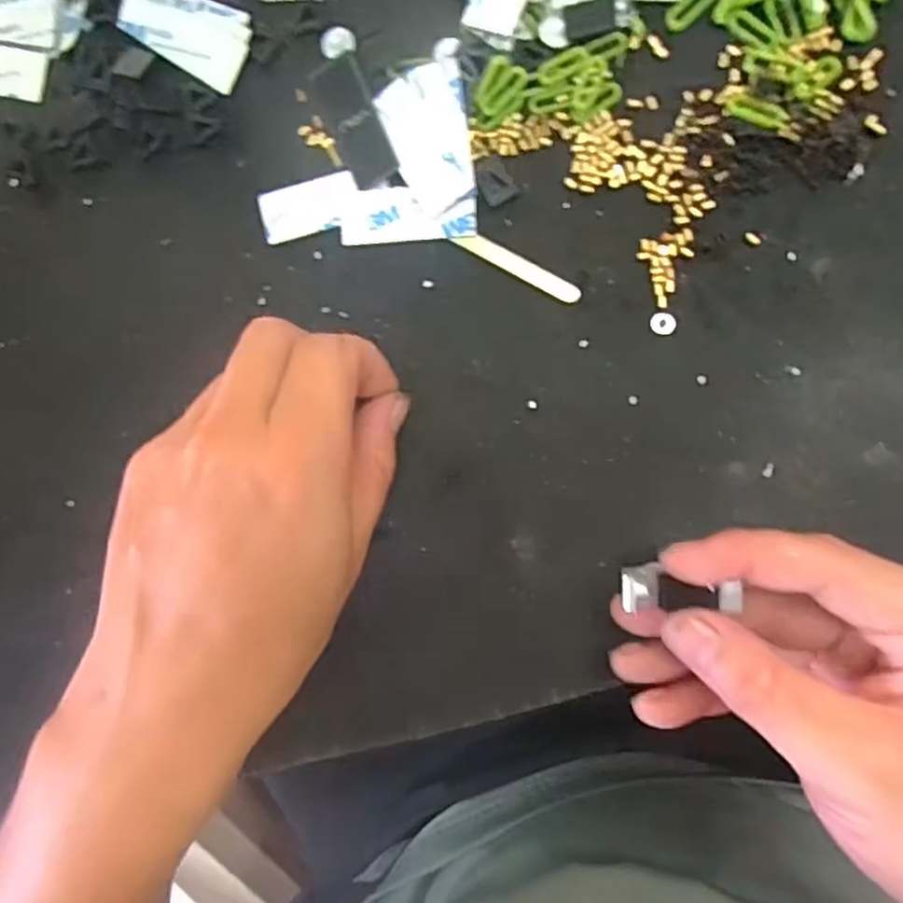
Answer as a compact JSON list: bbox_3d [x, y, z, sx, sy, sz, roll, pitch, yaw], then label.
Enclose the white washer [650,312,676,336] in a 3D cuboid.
[{"bbox_3d":[0.078,-0.047,0.248,0.009,0.004,0.008,-3,92,7],"label":"white washer"}]

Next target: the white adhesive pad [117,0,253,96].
[{"bbox_3d":[-0.102,-0.163,0.261,0.052,0.007,0.028,31,96,4],"label":"white adhesive pad"}]

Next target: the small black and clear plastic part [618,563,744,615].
[{"bbox_3d":[0.076,0.047,0.225,0.038,0.009,0.013,8,93,16],"label":"small black and clear plastic part"}]

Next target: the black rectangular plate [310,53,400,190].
[{"bbox_3d":[-0.037,-0.126,0.258,0.019,0.004,0.048,-23,90,7],"label":"black rectangular plate"}]

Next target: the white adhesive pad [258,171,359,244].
[{"bbox_3d":[-0.055,-0.095,0.264,0.039,0.004,0.020,-12,91,7],"label":"white adhesive pad"}]

